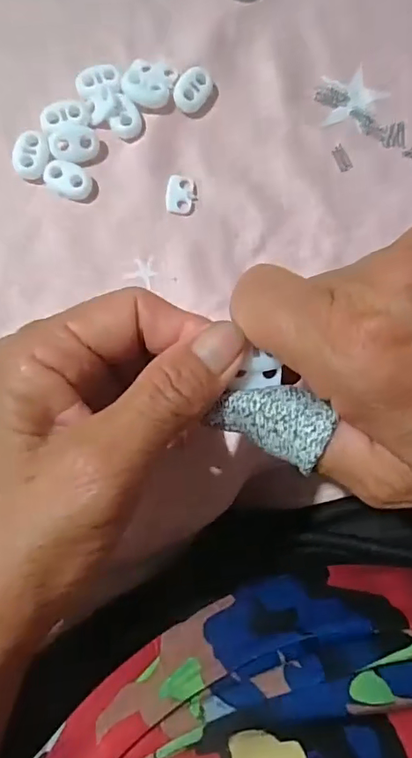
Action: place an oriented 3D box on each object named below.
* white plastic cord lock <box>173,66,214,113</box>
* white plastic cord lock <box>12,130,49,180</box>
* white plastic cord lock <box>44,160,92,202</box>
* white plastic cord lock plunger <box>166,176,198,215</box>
[{"bbox_3d":[-0.006,-0.138,0.240,0.020,0.005,0.016,-45,112,1],"label":"white plastic cord lock"},{"bbox_3d":[-0.080,-0.103,0.232,0.015,0.007,0.020,5,84,-4],"label":"white plastic cord lock"},{"bbox_3d":[-0.063,-0.091,0.233,0.022,0.005,0.015,19,83,-2],"label":"white plastic cord lock"},{"bbox_3d":[-0.012,-0.087,0.237,0.014,0.004,0.018,2,84,-4],"label":"white plastic cord lock plunger"}]

